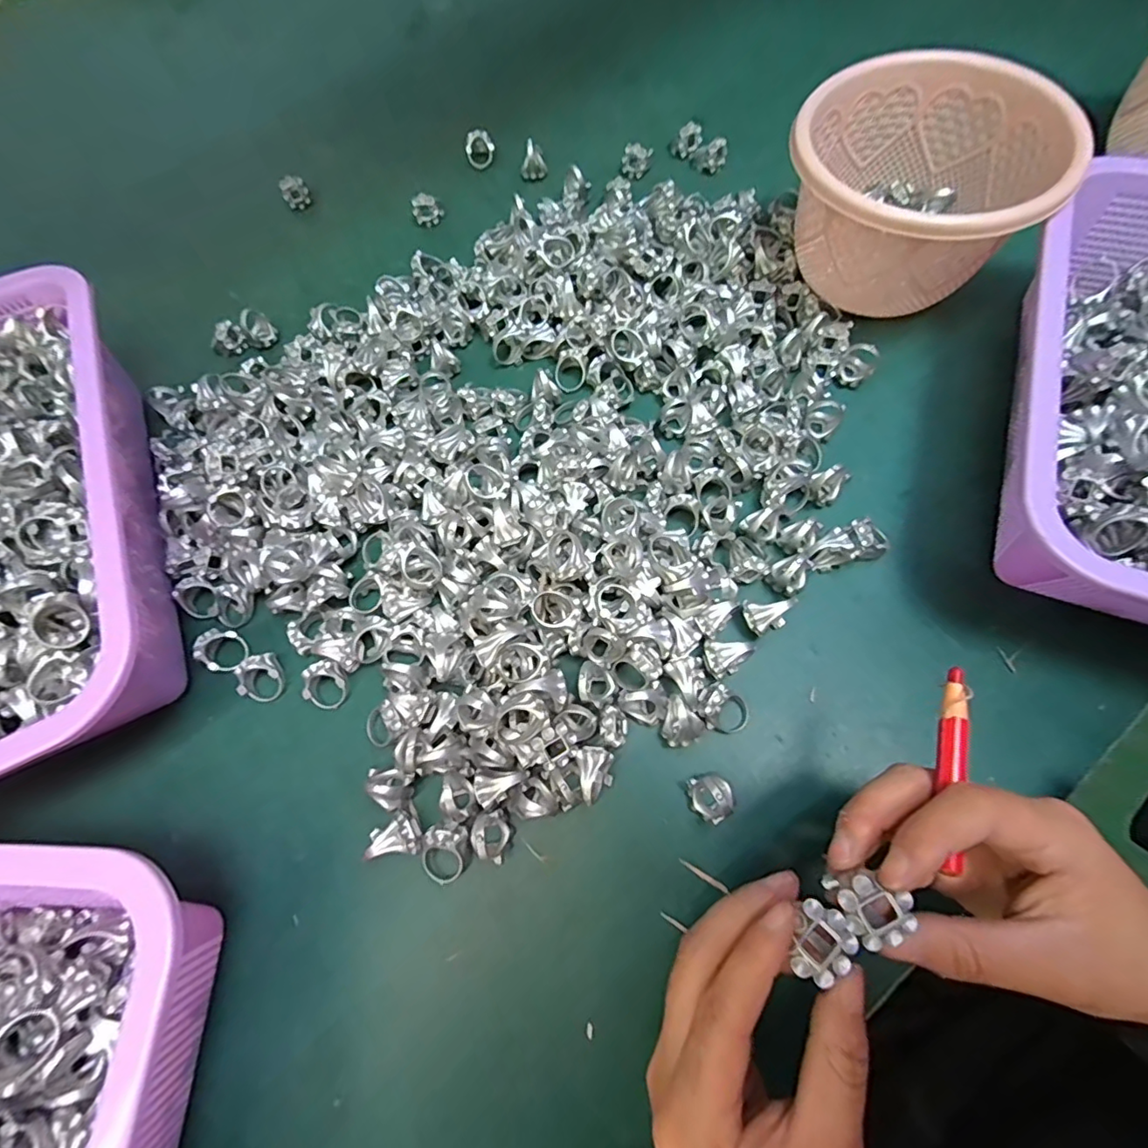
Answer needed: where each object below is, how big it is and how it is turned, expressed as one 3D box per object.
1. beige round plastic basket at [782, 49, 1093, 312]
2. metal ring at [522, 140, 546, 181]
[{"bbox_3d":[0.206,-0.232,0.329,0.140,0.084,0.143,-1,70,3],"label":"beige round plastic basket"},{"bbox_3d":[-0.034,-0.343,0.432,0.019,0.023,0.019,-7,68,0],"label":"metal ring"}]

